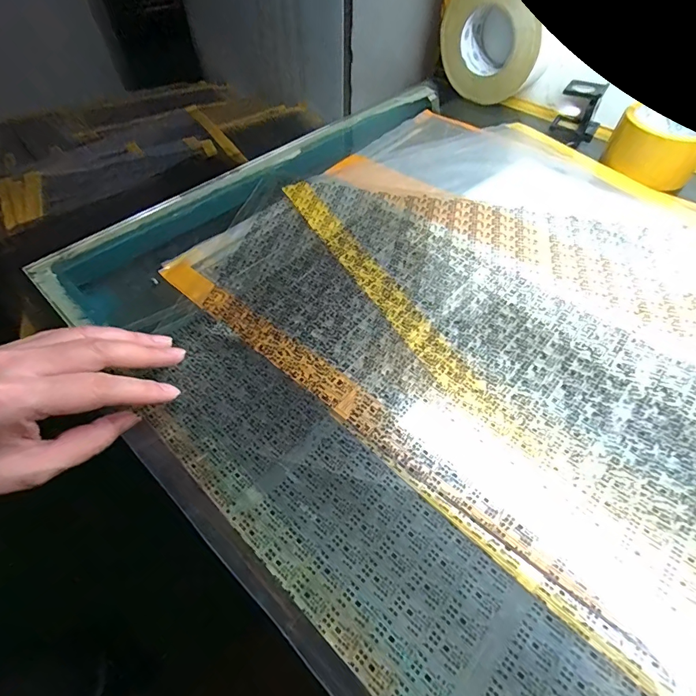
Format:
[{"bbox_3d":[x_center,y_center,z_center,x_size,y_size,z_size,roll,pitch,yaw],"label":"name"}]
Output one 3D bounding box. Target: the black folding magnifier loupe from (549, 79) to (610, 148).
[{"bbox_3d":[0.300,-0.308,0.517,0.056,0.052,0.053,27,57,19],"label":"black folding magnifier loupe"}]

